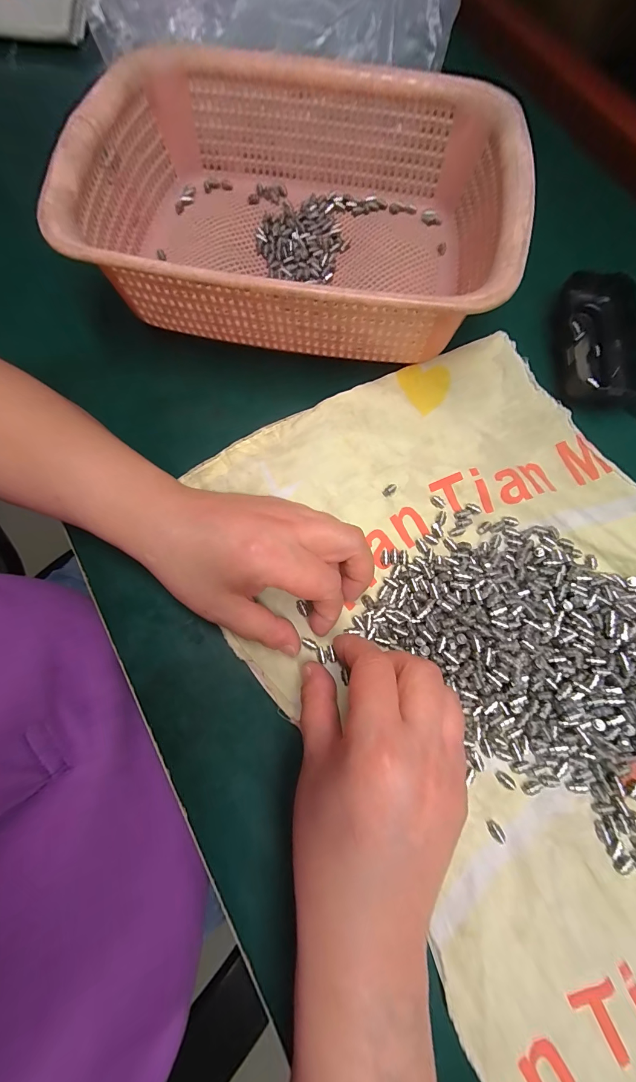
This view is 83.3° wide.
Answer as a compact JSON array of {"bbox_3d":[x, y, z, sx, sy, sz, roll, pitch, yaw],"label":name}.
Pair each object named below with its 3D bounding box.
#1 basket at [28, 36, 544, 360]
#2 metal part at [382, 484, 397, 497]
[{"bbox_3d":[-0.014,-0.233,0.258,0.283,0.074,0.211,10,76,3],"label":"basket"},{"bbox_3d":[0.050,-0.036,0.248,0.011,0.004,0.006,-38,78,-9],"label":"metal part"}]

